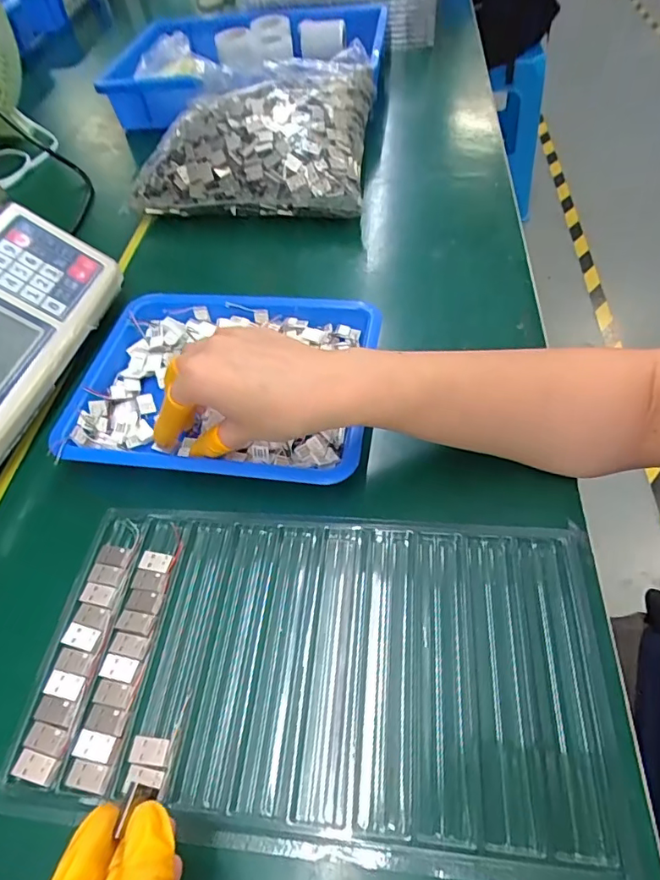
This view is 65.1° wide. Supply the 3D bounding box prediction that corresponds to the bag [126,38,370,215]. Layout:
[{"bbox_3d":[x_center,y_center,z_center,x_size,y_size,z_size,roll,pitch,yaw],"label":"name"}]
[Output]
[{"bbox_3d":[-0.071,-0.327,0.552,0.232,0.082,0.203,8,55,8],"label":"bag"}]

